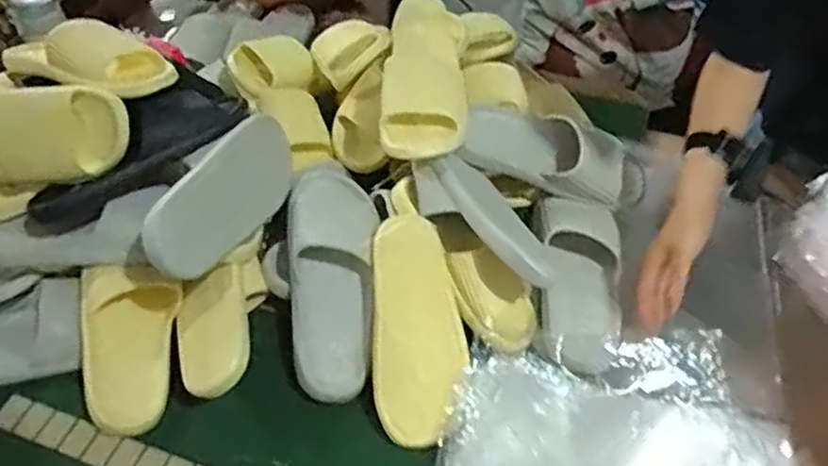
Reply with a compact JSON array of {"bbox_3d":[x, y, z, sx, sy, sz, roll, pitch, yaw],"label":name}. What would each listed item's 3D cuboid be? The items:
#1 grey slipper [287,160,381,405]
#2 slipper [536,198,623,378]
[{"bbox_3d":[-0.095,0.048,0.806,0.103,0.072,0.294,-2,76,-2],"label":"grey slipper"},{"bbox_3d":[0.201,0.064,0.841,0.108,0.080,0.234,6,52,4],"label":"slipper"}]

